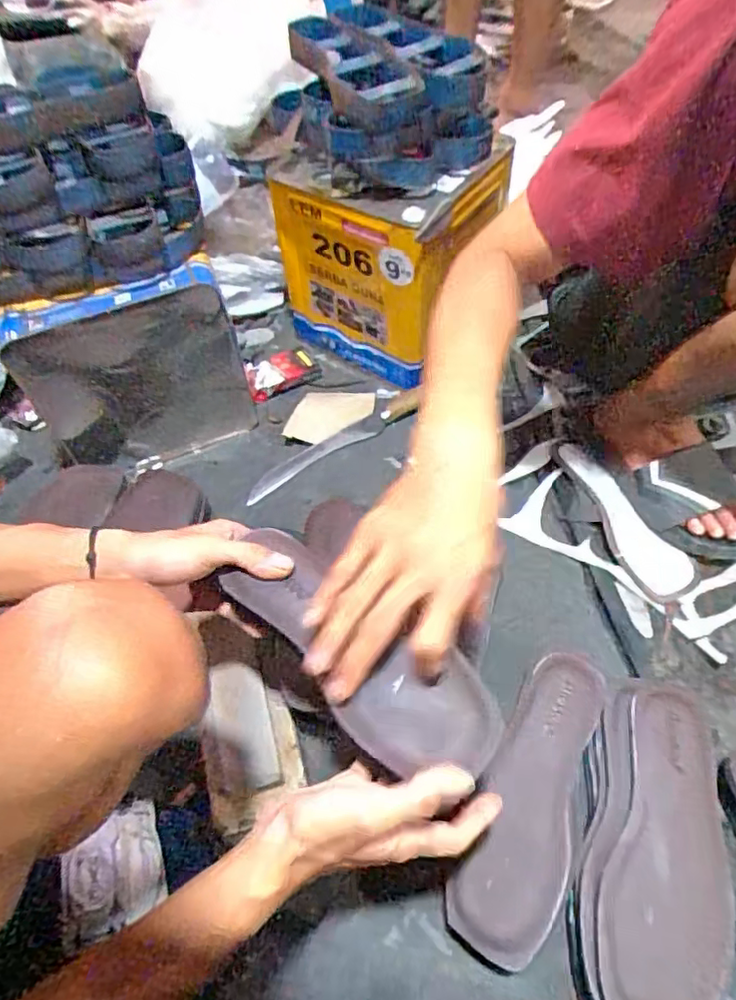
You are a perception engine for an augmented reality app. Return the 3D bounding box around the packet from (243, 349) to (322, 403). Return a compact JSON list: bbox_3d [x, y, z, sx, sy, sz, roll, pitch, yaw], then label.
[{"bbox_3d":[-0.127,-0.184,0.889,0.106,0.024,0.063,-31,59,-16],"label":"packet"}]

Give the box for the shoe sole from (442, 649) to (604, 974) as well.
[{"bbox_3d":[0.143,0.246,0.519,0.081,0.014,0.248,22,60,18],"label":"shoe sole"}]

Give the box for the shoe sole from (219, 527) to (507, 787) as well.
[{"bbox_3d":[-0.012,0.103,0.420,0.222,0.018,0.082,36,65,23],"label":"shoe sole"}]

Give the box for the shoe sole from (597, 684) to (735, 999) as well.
[{"bbox_3d":[0.234,0.264,0.476,0.083,0.033,0.247,13,58,13],"label":"shoe sole"}]

